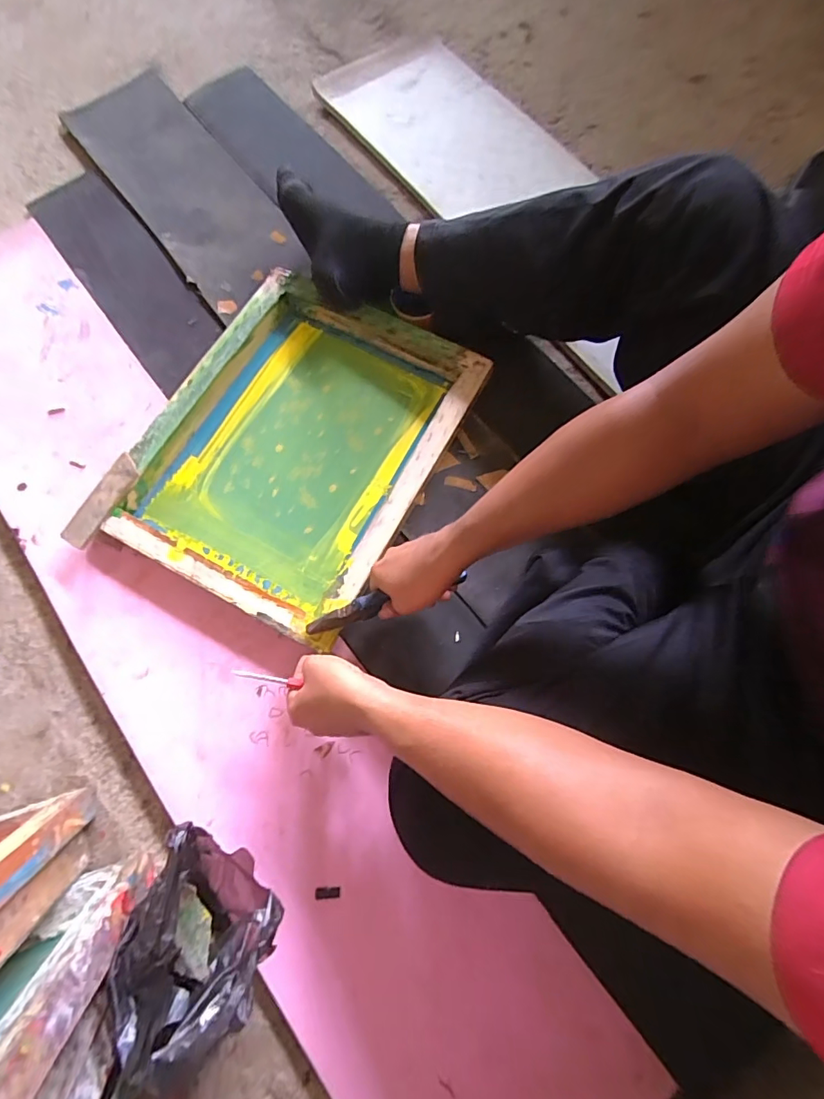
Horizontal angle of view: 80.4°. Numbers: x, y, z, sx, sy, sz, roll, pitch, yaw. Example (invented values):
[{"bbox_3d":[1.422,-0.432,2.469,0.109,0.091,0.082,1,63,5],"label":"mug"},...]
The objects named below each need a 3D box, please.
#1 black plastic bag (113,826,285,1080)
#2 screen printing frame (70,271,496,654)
[{"bbox_3d":[-0.188,0.355,0.450,0.126,0.171,0.152,21,74,7],"label":"black plastic bag"},{"bbox_3d":[-0.160,-0.143,0.672,0.364,0.055,0.452,27,75,8],"label":"screen printing frame"}]

